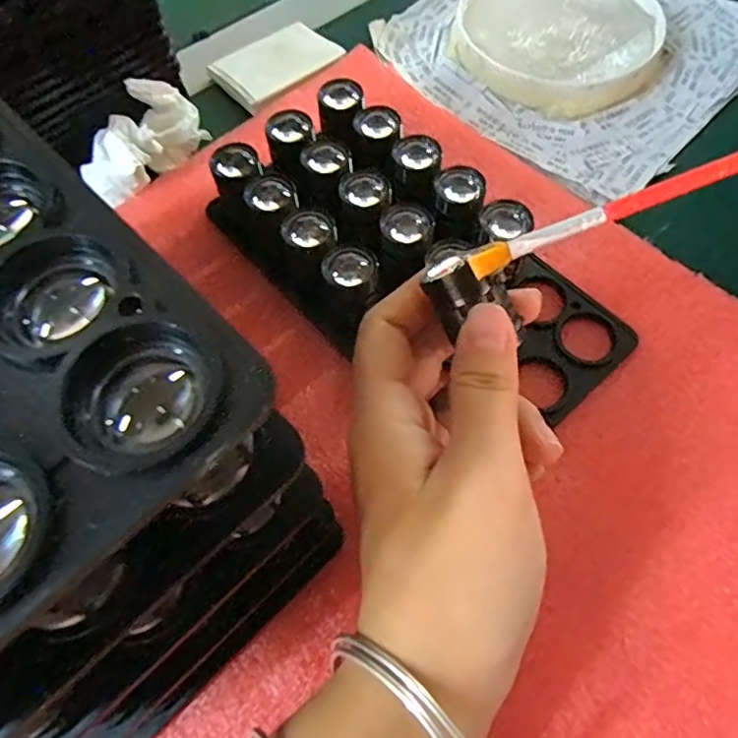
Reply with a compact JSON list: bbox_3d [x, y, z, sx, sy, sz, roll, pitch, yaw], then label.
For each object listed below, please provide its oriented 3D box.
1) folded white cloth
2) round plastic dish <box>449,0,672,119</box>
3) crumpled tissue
[{"bbox_3d":[-0.055,-0.187,0.348,0.073,0.006,0.052,-36,67,-15],"label":"folded white cloth"},{"bbox_3d":[0.117,-0.207,0.349,0.122,0.017,0.120,-1,63,2],"label":"round plastic dish"},{"bbox_3d":[-0.120,-0.120,0.300,0.032,0.033,0.070,27,67,15],"label":"crumpled tissue"}]

